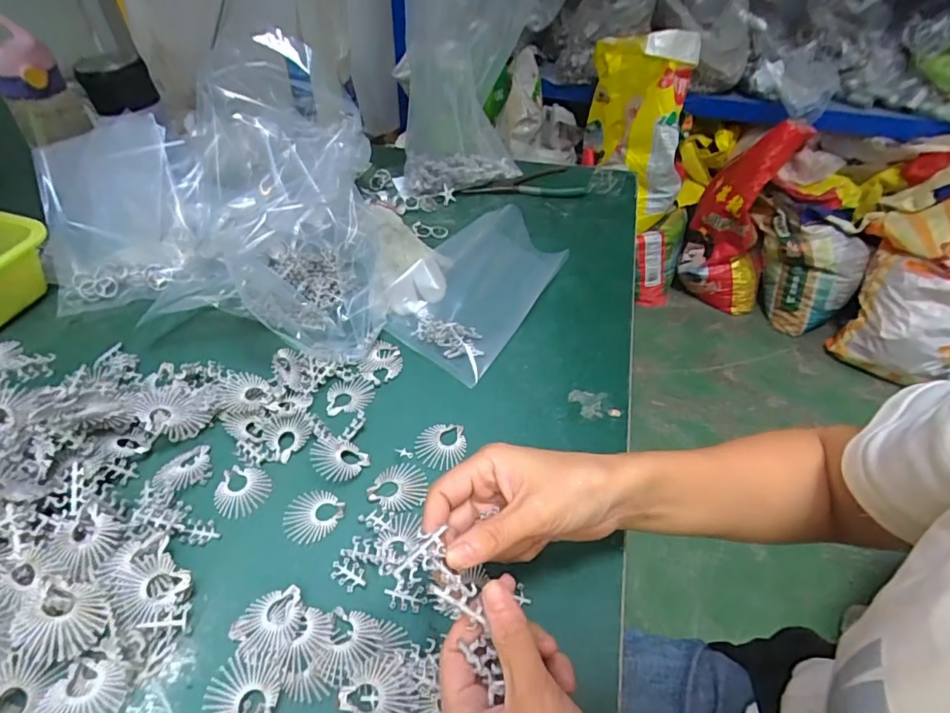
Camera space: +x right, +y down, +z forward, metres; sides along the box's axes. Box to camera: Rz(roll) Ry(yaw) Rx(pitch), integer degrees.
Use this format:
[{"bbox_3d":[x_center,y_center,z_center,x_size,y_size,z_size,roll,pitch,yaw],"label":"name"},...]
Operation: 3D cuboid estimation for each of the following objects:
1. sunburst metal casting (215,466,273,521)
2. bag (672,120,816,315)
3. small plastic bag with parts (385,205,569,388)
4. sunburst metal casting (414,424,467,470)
[{"bbox_3d":[-0.177,0.103,0.382,0.041,0.004,0.041,9,46,7],"label":"sunburst metal casting"},{"bbox_3d":[0.856,-0.423,1.628,0.282,0.583,0.198,27,50,23],"label":"bag"},{"bbox_3d":[0.004,-0.082,0.536,0.129,0.040,0.225,25,49,21],"label":"small plastic bag with parts"},{"bbox_3d":[-0.028,0.073,0.410,0.041,0.006,0.040,-1,45,-4],"label":"sunburst metal casting"}]

